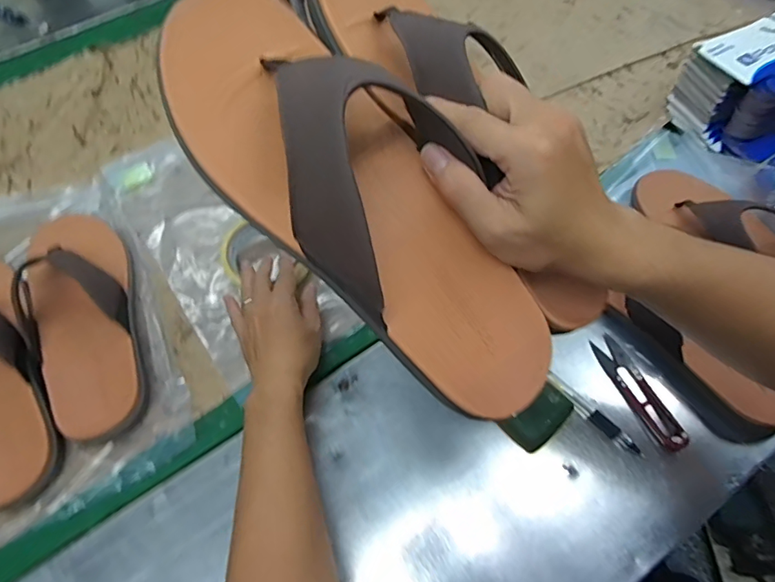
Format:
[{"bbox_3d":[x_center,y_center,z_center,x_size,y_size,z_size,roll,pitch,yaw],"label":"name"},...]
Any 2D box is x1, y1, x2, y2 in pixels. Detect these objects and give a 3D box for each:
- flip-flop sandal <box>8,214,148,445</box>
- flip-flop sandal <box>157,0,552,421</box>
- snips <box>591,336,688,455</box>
[{"bbox_3d":[-0.329,0.015,0.499,0.096,0.062,0.288,-20,62,-10],"label":"flip-flop sandal"},{"bbox_3d":[-0.003,-0.047,0.248,0.100,0.066,0.278,-45,98,-21],"label":"flip-flop sandal"},{"bbox_3d":[0.241,0.095,0.455,0.029,0.014,0.118,-19,62,-9],"label":"snips"}]

